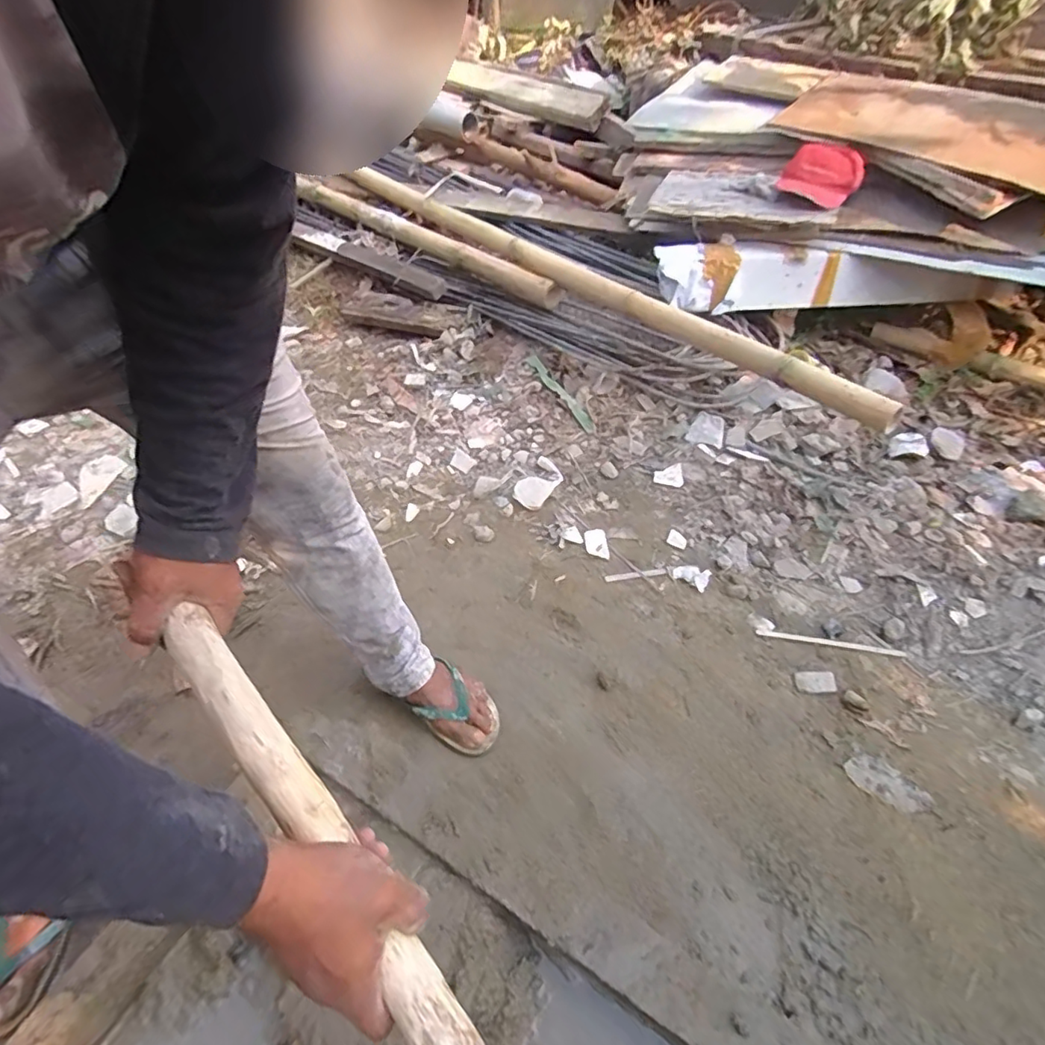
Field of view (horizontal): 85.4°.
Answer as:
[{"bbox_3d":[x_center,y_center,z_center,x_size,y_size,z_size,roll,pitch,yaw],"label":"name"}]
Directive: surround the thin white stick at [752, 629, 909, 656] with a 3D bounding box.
[{"bbox_3d":[0.567,0.221,1.043,0.257,0.007,0.016,10,53,8],"label":"thin white stick"}]

